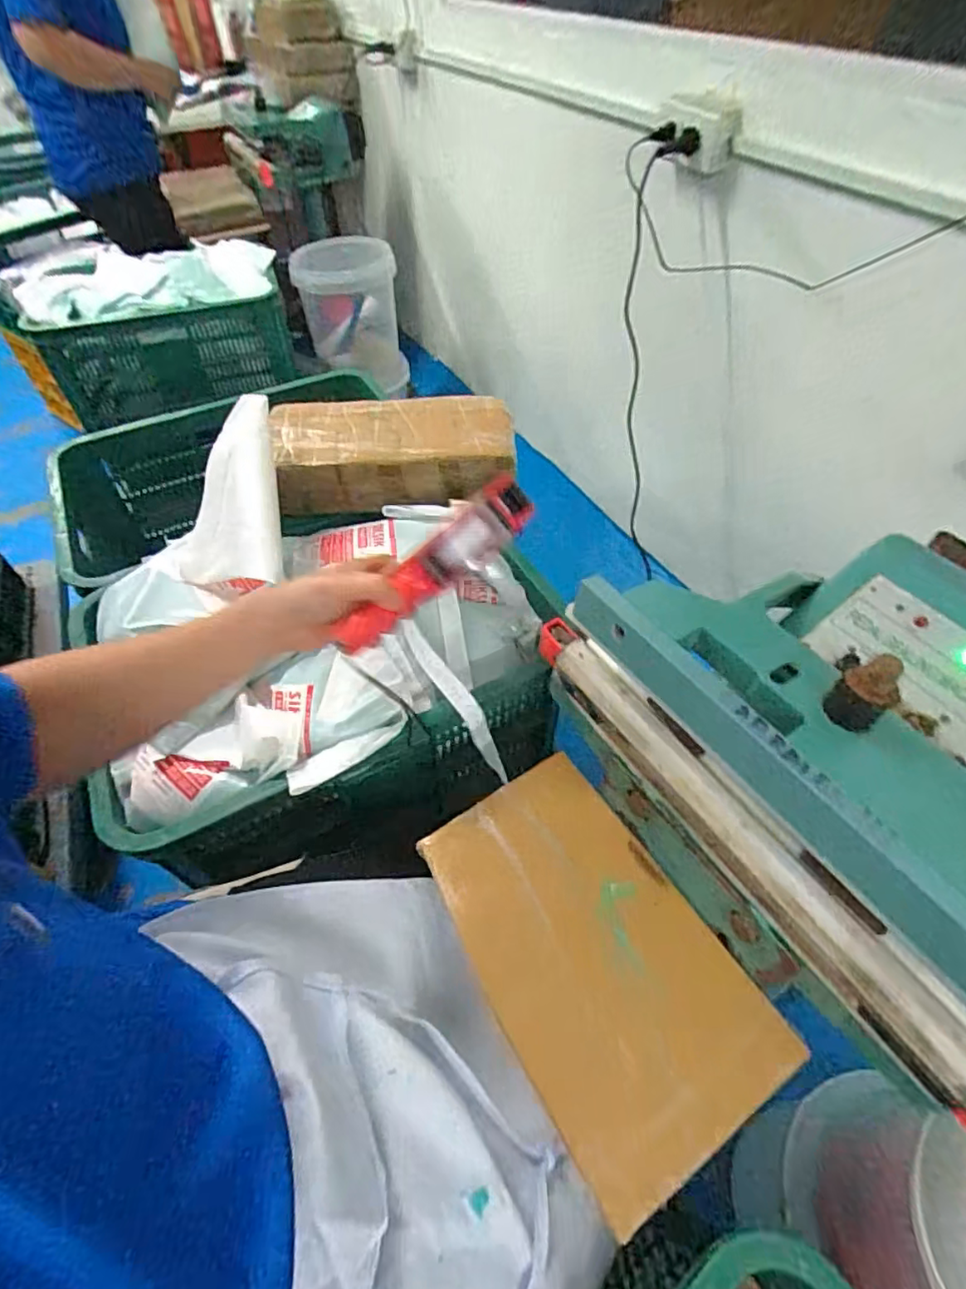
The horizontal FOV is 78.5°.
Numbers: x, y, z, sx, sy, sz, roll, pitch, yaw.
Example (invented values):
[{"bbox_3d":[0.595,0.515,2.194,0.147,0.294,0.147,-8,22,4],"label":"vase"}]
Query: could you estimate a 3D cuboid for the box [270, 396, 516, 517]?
[{"bbox_3d":[-0.118,-0.259,0.790,0.310,0.085,0.169,-2,52,-1],"label":"box"}]

